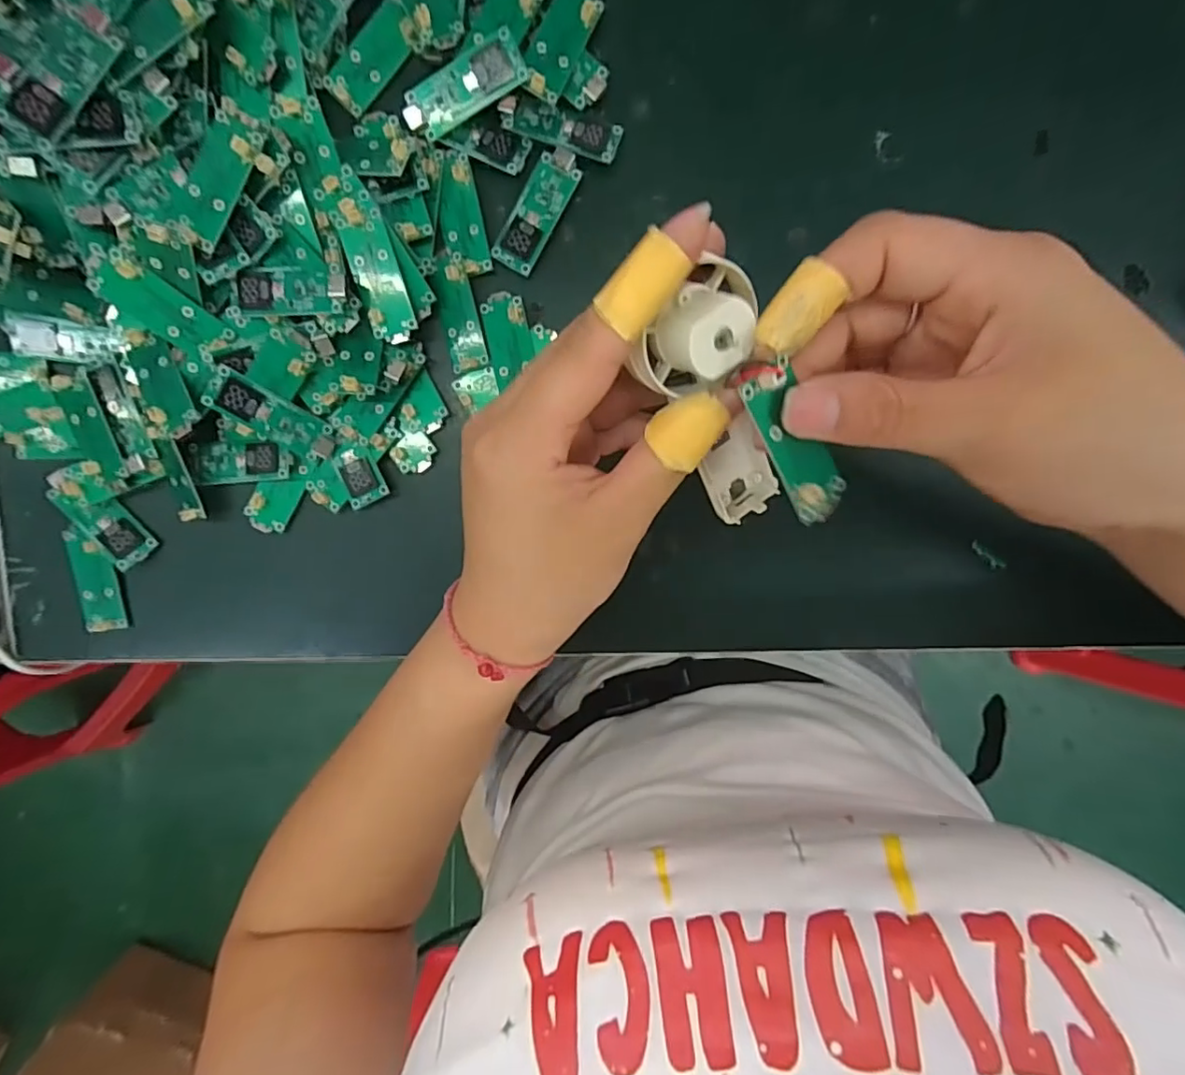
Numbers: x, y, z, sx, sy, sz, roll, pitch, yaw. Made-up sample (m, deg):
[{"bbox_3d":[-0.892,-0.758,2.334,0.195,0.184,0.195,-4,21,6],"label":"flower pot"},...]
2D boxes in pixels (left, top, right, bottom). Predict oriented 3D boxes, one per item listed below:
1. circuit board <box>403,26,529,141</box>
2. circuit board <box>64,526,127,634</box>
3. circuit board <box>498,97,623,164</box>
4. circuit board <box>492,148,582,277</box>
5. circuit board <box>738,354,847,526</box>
[{"bbox_3d":[-0.052,-0.179,0.234,0.050,0.005,0.019,-26,112,12],"label":"circuit board"},{"bbox_3d":[-0.227,0.019,0.271,0.017,0.007,0.048,-4,99,-1],"label":"circuit board"},{"bbox_3d":[-0.014,-0.169,0.244,0.050,0.005,0.016,14,98,-4],"label":"circuit board"},{"bbox_3d":[-0.023,-0.137,0.249,0.019,0.005,0.050,30,97,-6],"label":"circuit board"},{"bbox_3d":[0.060,-0.025,0.170,0.019,0.004,0.050,-38,117,-9],"label":"circuit board"}]

